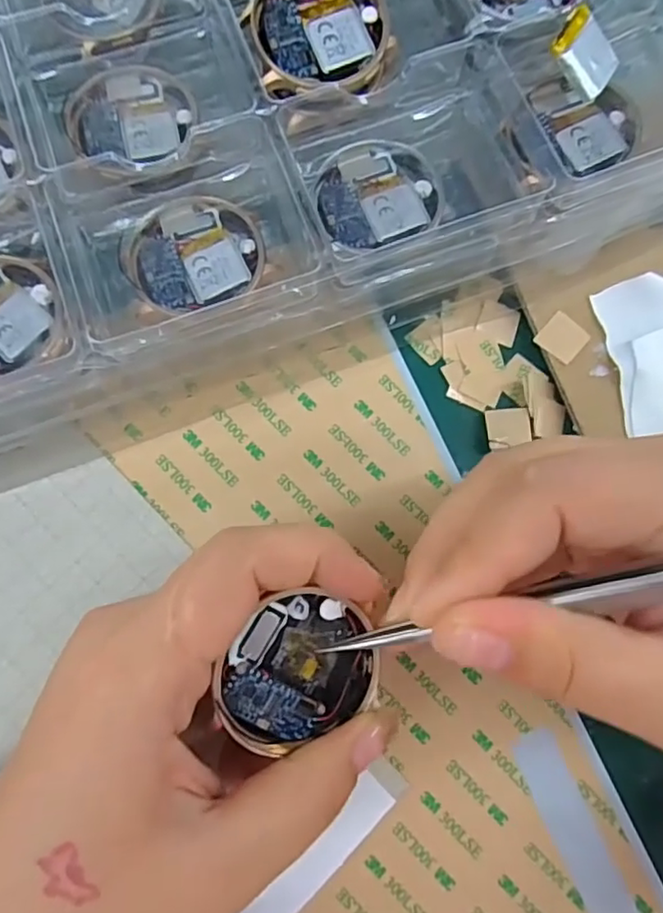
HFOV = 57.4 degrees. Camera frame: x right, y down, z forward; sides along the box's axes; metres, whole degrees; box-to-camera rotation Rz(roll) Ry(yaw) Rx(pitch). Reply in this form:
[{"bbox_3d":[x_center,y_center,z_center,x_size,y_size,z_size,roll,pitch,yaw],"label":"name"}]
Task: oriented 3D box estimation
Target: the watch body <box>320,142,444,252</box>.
[{"bbox_3d":[0.016,-0.089,0.204,0.041,0.006,0.041,0,80,-3],"label":"watch body"}]

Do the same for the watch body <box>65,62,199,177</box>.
[{"bbox_3d":[-0.069,-0.119,0.212,0.041,0.007,0.043,0,80,-3],"label":"watch body"}]

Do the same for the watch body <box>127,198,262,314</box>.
[{"bbox_3d":[-0.045,-0.068,0.200,0.042,0.007,0.039,0,80,-3],"label":"watch body"}]

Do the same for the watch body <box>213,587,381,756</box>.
[{"bbox_3d":[-0.009,0.056,0.159,0.043,0.013,0.036,-17,97,-29],"label":"watch body"}]

